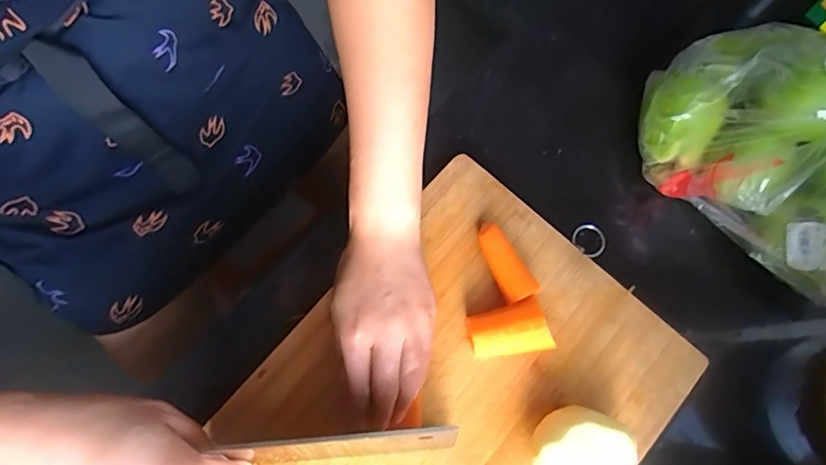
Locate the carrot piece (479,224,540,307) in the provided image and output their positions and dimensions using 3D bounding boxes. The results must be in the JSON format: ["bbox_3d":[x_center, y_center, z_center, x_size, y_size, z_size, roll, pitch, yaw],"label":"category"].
[{"bbox_3d":[0.074,0.024,0.421,0.025,0.022,0.066,-25,77,-7],"label":"carrot piece"}]

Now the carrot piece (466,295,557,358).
[{"bbox_3d":[0.073,0.079,0.406,0.058,0.035,0.040,-16,76,-5],"label":"carrot piece"}]

